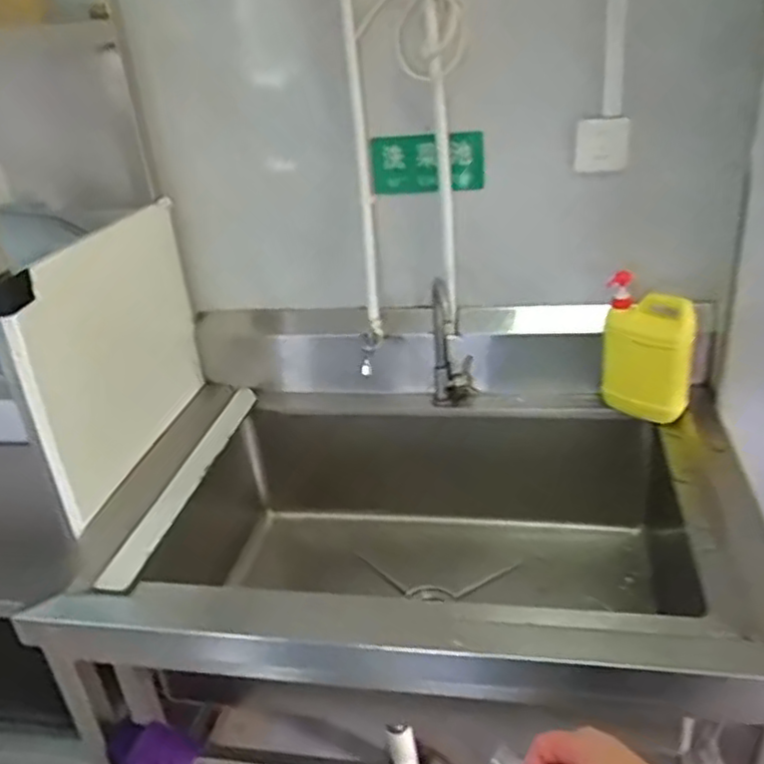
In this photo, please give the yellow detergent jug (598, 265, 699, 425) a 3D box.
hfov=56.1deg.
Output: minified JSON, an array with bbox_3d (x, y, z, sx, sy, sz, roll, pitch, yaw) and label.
[{"bbox_3d":[0.482,-0.059,1.296,0.148,0.240,0.086,9,31,25],"label":"yellow detergent jug"}]

